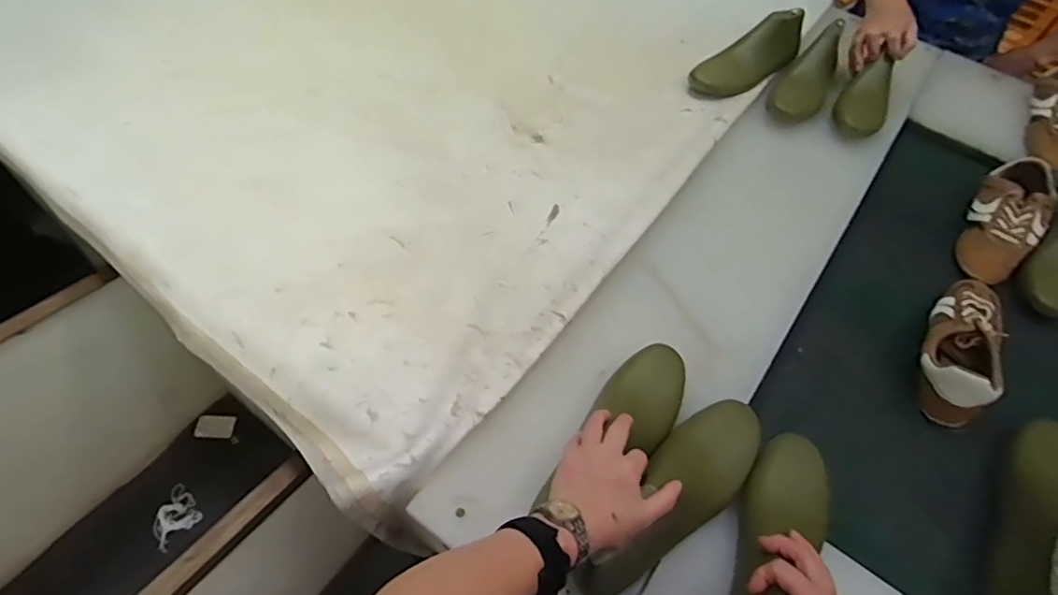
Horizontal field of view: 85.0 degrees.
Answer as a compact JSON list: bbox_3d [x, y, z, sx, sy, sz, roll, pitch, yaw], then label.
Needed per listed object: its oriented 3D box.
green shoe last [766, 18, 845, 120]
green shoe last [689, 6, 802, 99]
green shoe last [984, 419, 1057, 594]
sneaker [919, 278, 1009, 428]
[{"bbox_3d":[0.489,-0.390,1.011,0.090,0.083,0.194,28,58,14],"label":"green shoe last"},{"bbox_3d":[0.399,-0.437,1.036,0.246,0.098,0.081,-34,65,-24],"label":"green shoe last"},{"bbox_3d":[0.602,0.236,0.665,0.085,0.097,0.253,40,63,21],"label":"green shoe last"},{"bbox_3d":[0.604,0.057,0.794,0.088,0.070,0.243,32,60,17],"label":"sneaker"}]

